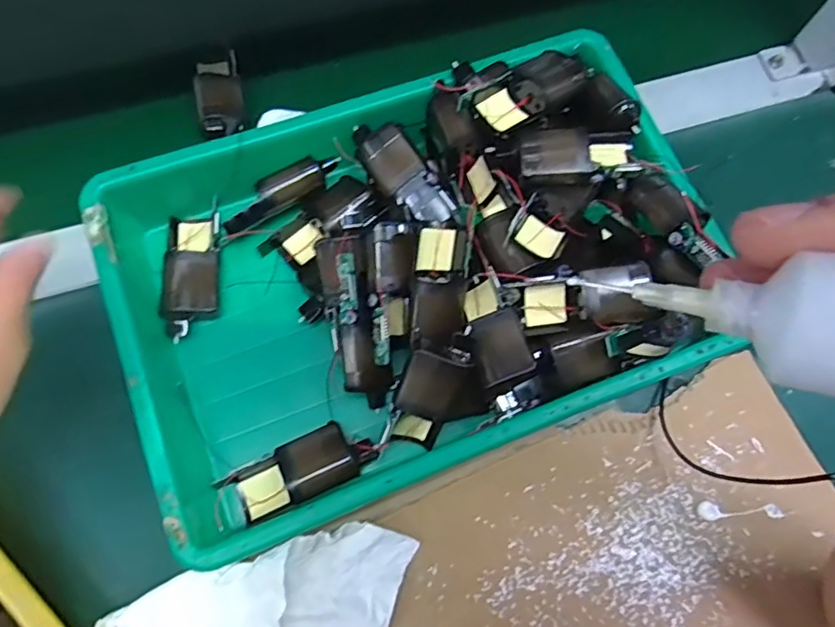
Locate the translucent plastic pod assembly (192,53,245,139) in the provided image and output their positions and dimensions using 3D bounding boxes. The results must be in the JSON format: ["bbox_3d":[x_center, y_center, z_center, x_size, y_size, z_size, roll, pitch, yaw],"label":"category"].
[{"bbox_3d":[-0.157,-0.174,0.452,0.034,0.016,0.075,-14,74,-7],"label":"translucent plastic pod assembly"}]

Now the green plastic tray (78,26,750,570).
[{"bbox_3d":[0.000,-0.029,0.373,0.364,0.096,0.247,-20,76,-9],"label":"green plastic tray"}]

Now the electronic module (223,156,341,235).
[{"bbox_3d":[-0.094,-0.083,0.394,0.088,0.023,0.017,-35,77,-12],"label":"electronic module"}]

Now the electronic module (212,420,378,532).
[{"bbox_3d":[-0.075,0.099,0.353,0.096,0.017,0.038,-24,69,3],"label":"electronic module"}]

